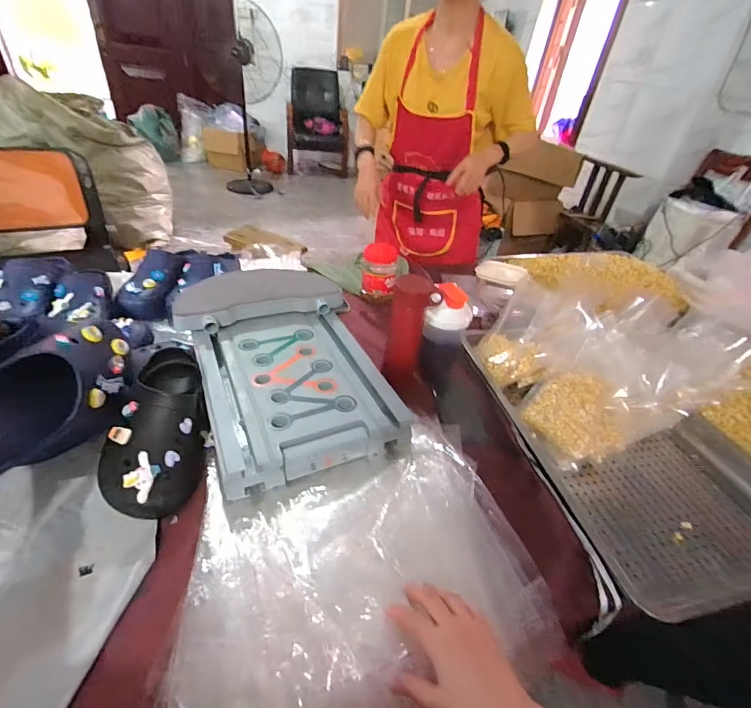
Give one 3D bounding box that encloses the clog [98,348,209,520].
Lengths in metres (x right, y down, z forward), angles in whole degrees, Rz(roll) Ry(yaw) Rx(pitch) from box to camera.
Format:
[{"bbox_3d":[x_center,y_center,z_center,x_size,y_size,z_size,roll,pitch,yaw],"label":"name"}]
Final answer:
[{"bbox_3d":[-0.322,0.100,0.597,0.121,0.104,0.285,-4,39,-15],"label":"clog"}]

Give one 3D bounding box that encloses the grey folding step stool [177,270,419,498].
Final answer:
[{"bbox_3d":[-0.158,0.012,0.708,0.324,0.120,0.410,-10,41,-22],"label":"grey folding step stool"}]

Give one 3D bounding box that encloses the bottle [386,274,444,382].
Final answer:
[{"bbox_3d":[0.067,-0.051,0.758,0.084,0.204,0.090,11,38,4],"label":"bottle"}]

